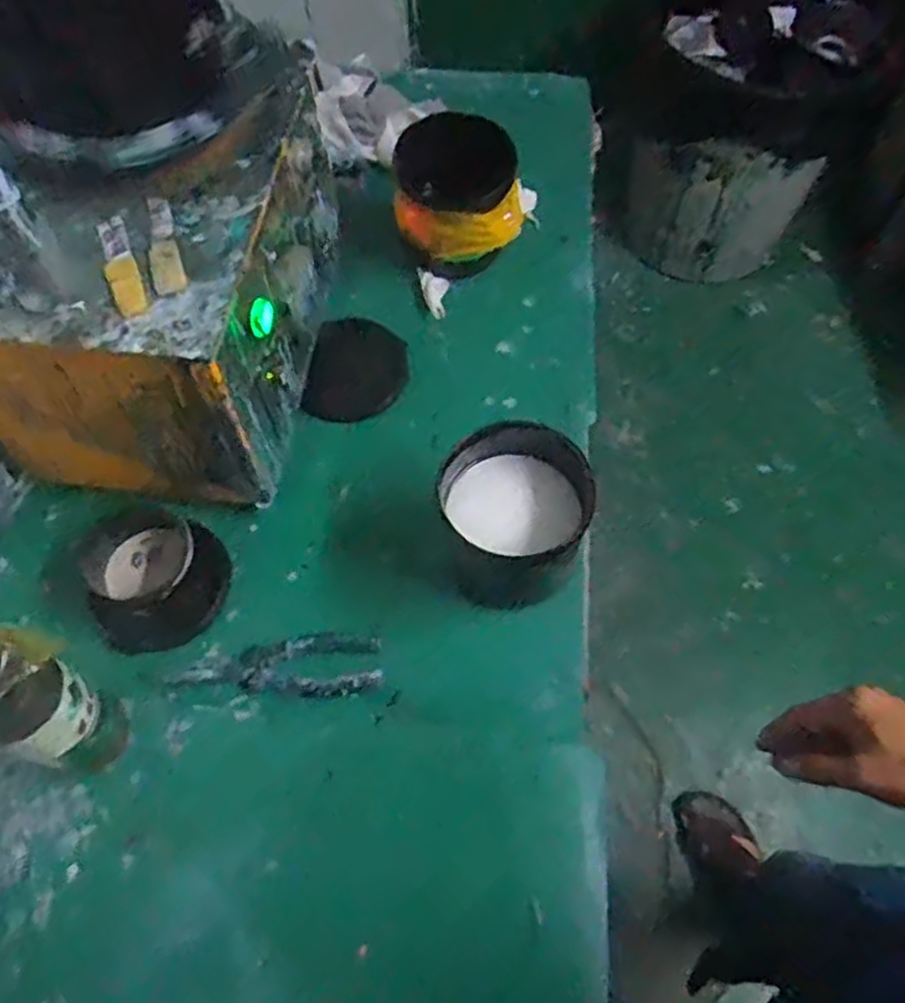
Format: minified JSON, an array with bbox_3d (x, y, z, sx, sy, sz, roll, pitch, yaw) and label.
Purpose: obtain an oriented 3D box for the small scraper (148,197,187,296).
[{"bbox_3d":[-0.210,-0.187,0.553,0.022,0.004,0.097,-16,64,-7],"label":"small scraper"}]

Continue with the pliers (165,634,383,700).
[{"bbox_3d":[-0.144,0.139,0.628,0.167,0.009,0.052,-5,63,-2],"label":"pliers"}]

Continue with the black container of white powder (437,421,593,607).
[{"bbox_3d":[0.053,0.012,0.644,0.119,0.100,0.129,0,63,1],"label":"black container of white powder"}]

